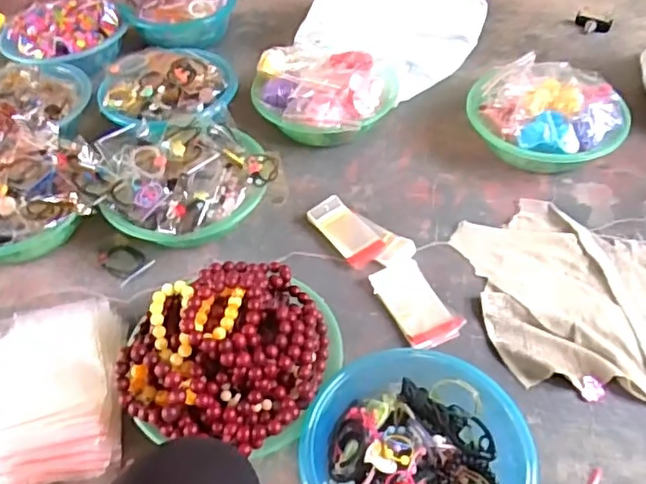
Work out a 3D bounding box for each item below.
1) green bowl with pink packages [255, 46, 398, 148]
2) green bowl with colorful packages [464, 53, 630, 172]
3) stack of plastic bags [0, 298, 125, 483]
[{"bbox_3d":[0.003,-0.242,1.025,0.221,0.108,0.211,-2,47,2],"label":"green bowl with pink packages"},{"bbox_3d":[0.352,-0.207,0.983,0.236,0.111,0.221,11,49,13],"label":"green bowl with colorful packages"},{"bbox_3d":[-0.303,0.164,0.709,0.143,0.075,0.224,-12,48,-8],"label":"stack of plastic bags"}]

